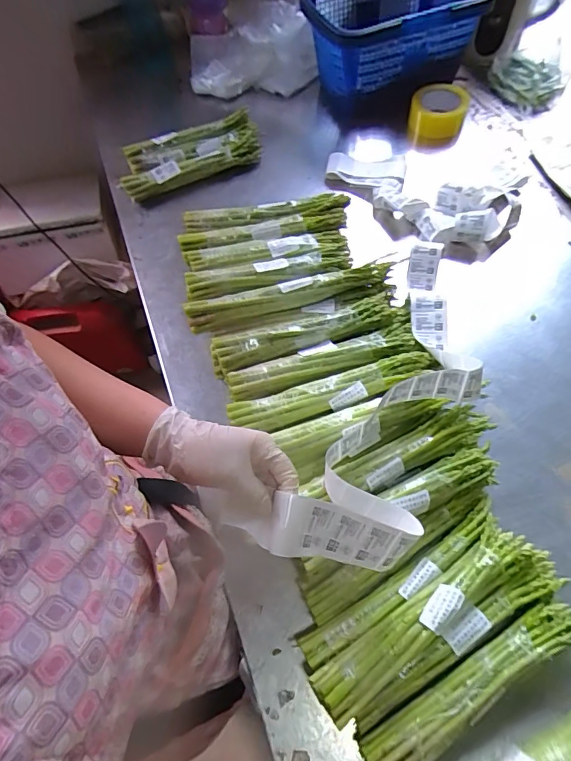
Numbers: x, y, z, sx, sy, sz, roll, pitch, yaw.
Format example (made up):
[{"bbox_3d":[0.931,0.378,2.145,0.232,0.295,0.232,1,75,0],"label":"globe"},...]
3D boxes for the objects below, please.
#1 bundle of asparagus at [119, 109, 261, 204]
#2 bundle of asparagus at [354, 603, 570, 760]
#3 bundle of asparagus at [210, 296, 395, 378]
[{"bbox_3d":[-0.189,-0.450,0.901,0.280,0.034,0.139,-19,64,-6],"label":"bundle of asparagus"},{"bbox_3d":[0.195,0.311,0.465,0.266,0.046,0.053,-30,64,-11],"label":"bundle of asparagus"},{"bbox_3d":[0.029,-0.067,0.640,0.268,0.051,0.059,-16,62,-4],"label":"bundle of asparagus"}]

